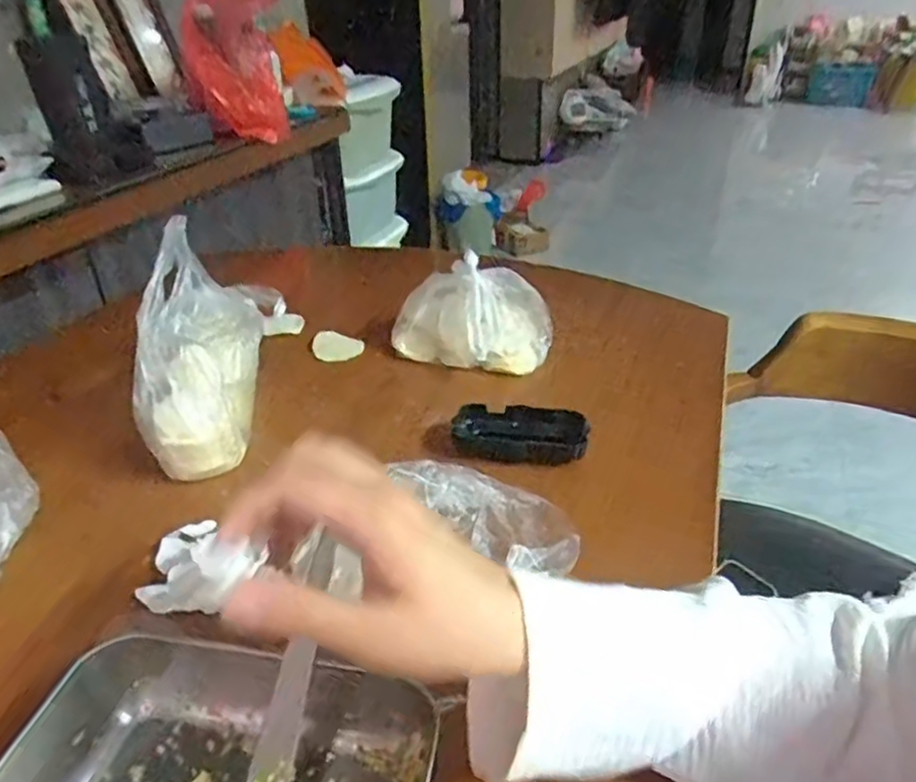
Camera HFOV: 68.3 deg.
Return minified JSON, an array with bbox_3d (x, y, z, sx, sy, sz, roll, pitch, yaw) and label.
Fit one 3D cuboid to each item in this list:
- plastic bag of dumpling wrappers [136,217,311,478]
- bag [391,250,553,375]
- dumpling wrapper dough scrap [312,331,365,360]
[{"bbox_3d":[-0.212,-0.043,0.583,0.094,0.158,0.204,2,32,6],"label":"plastic bag of dumpling wrappers"},{"bbox_3d":[0.011,-0.074,0.686,0.157,0.095,0.082,13,35,21],"label":"bag"},{"bbox_3d":[-0.132,-0.047,0.723,0.063,0.009,0.041,13,35,22],"label":"dumpling wrapper dough scrap"}]

